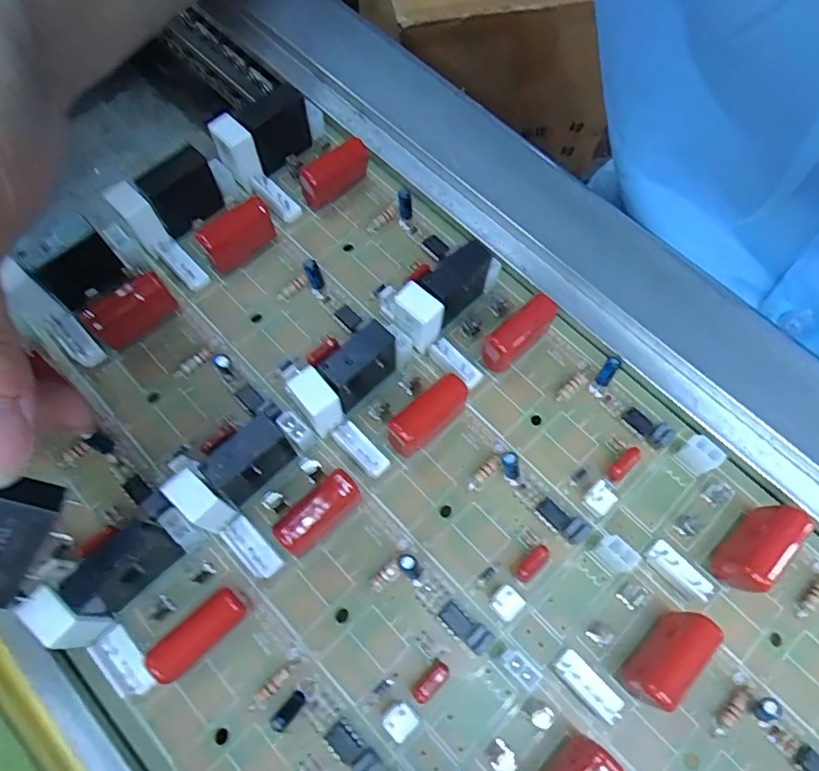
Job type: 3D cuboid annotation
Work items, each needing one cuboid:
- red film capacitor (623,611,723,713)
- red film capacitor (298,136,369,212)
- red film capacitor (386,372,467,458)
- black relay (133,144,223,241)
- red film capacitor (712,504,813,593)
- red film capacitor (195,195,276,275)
[{"bbox_3d":[0.073,0.077,0.158,0.009,0.020,0.028,43,73,14],"label":"red film capacitor"},{"bbox_3d":[-0.028,-0.081,0.213,0.030,0.019,0.009,-41,75,-16],"label":"red film capacitor"},{"bbox_3d":[0.005,0.012,0.181,0.030,0.020,0.012,-42,76,-16],"label":"red film capacitor"},{"bbox_3d":[-0.084,-0.071,0.205,0.009,0.023,0.025,42,73,13],"label":"black relay"},{"bbox_3d":[0.105,0.048,0.167,0.029,0.022,0.010,-41,75,-16],"label":"red film capacitor"},{"bbox_3d":[-0.062,-0.054,0.203,0.026,0.021,0.009,-40,75,-16],"label":"red film capacitor"}]

